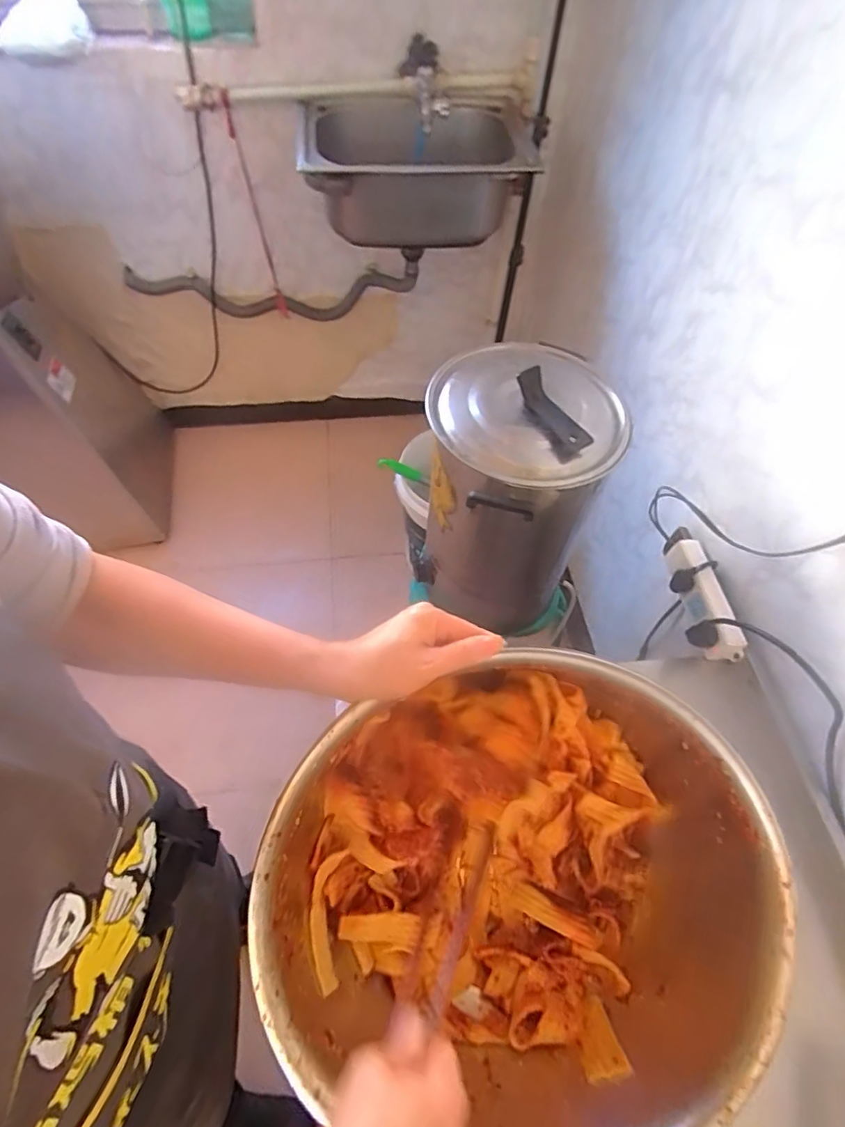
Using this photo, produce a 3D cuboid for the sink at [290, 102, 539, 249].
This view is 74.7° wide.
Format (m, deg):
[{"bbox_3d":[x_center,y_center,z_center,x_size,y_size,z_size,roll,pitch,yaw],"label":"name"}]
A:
[{"bbox_3d":[-0.012,-0.796,1.151,0.450,0.185,0.311,-3,56,-4],"label":"sink"}]

